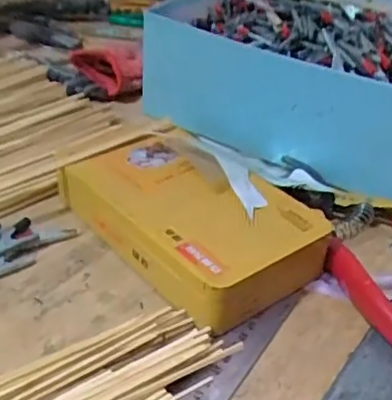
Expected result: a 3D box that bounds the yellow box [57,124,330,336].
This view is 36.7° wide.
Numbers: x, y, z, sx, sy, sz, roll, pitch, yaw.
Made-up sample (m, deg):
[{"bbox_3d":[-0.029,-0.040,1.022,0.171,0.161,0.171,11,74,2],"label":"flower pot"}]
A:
[{"bbox_3d":[-0.002,0.010,0.399,0.114,0.042,0.179,-21,42,-33],"label":"yellow box"}]

